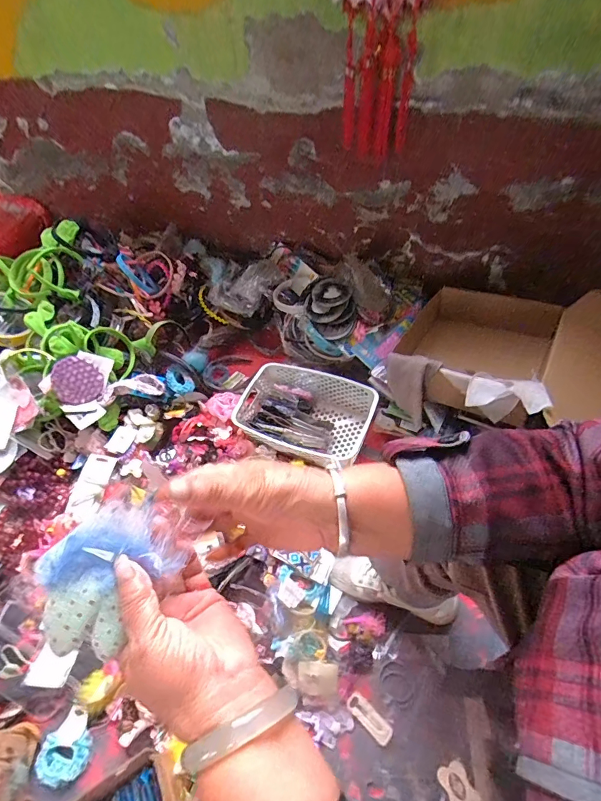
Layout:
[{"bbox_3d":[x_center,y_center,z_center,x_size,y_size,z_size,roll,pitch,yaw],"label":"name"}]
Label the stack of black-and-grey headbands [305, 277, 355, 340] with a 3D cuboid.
[{"bbox_3d":[0.069,-0.210,0.939,0.113,0.076,0.130,1,53,4],"label":"stack of black-and-grey headbands"}]

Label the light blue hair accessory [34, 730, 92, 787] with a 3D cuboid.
[{"bbox_3d":[-0.363,0.547,0.627,0.079,0.015,0.059,-4,53,0],"label":"light blue hair accessory"}]

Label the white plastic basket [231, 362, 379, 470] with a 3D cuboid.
[{"bbox_3d":[0.002,0.035,0.945,0.306,0.097,0.207,17,56,16],"label":"white plastic basket"}]

